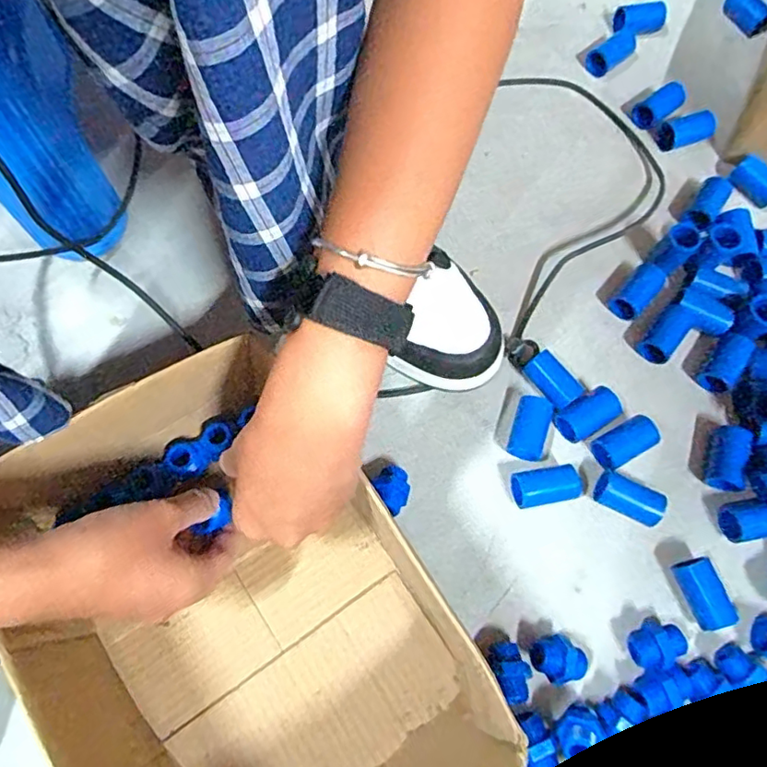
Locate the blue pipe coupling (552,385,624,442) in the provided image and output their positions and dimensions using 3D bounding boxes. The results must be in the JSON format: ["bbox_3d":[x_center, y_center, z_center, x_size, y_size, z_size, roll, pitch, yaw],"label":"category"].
[{"bbox_3d":[0.156,0.026,0.446,0.047,0.029,0.028,-25,73,-10],"label":"blue pipe coupling"}]

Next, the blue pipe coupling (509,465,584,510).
[{"bbox_3d":[0.119,0.077,0.425,0.046,0.026,0.025,-8,70,-4],"label":"blue pipe coupling"}]

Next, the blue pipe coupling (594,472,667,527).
[{"bbox_3d":[0.181,0.086,0.427,0.050,0.026,0.023,23,71,7],"label":"blue pipe coupling"}]

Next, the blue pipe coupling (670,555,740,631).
[{"bbox_3d":[0.226,0.148,0.406,0.023,0.025,0.045,-16,71,-7],"label":"blue pipe coupling"}]

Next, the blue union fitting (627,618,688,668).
[{"bbox_3d":[0.184,0.178,0.392,0.033,0.028,0.026,-22,72,-9],"label":"blue union fitting"}]

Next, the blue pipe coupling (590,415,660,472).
[{"bbox_3d":[0.181,0.047,0.440,0.048,0.030,0.027,-28,73,-11],"label":"blue pipe coupling"}]

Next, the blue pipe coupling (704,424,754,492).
[{"bbox_3d":[0.261,0.057,0.438,0.020,0.026,0.049,21,71,6],"label":"blue pipe coupling"}]

